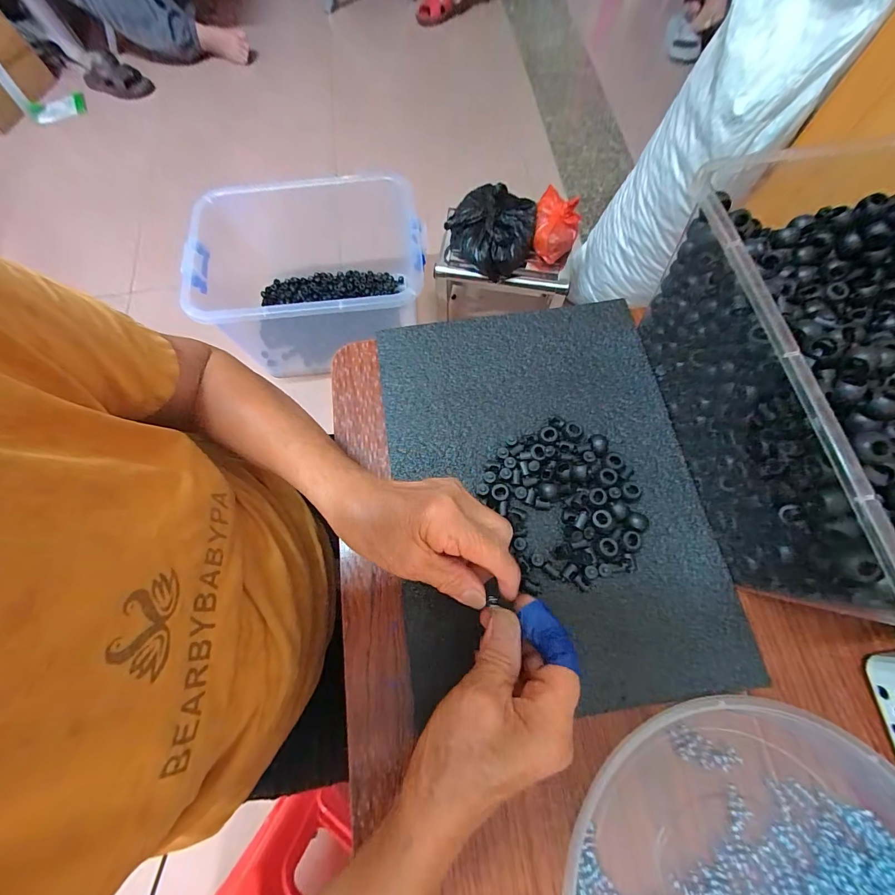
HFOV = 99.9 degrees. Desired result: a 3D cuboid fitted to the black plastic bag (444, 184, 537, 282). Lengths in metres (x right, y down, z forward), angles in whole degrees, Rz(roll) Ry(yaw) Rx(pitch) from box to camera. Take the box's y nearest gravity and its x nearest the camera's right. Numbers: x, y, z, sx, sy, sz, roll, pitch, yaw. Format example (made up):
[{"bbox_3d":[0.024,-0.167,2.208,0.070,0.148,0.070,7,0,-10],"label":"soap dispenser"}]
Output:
[{"bbox_3d":[0.094,-0.465,0.786,0.180,0.090,0.178,26,75,10],"label":"black plastic bag"}]

